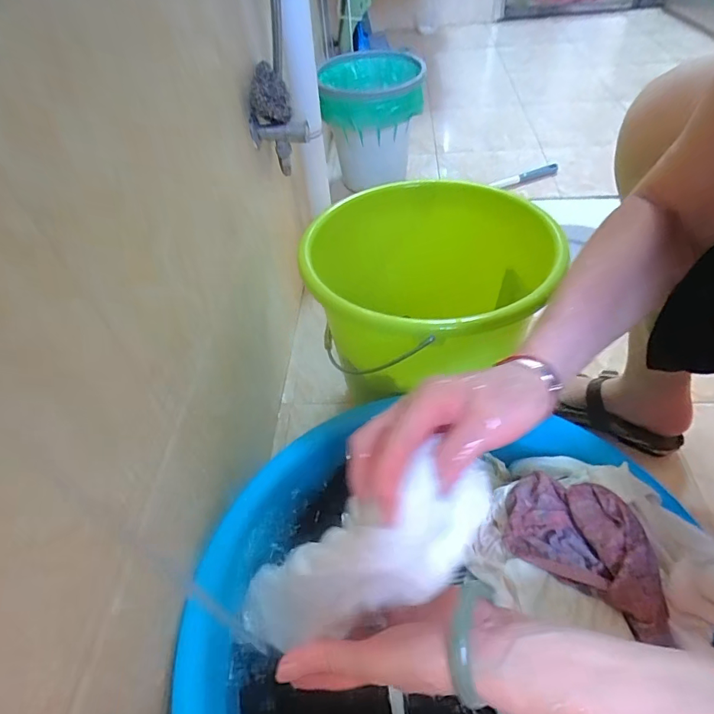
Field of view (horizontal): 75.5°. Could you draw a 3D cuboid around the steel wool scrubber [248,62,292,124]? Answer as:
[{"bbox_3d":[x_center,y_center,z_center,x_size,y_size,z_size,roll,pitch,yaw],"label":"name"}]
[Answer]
[{"bbox_3d":[-0.128,-0.381,0.668,0.057,0.051,0.087,-11,48,-4],"label":"steel wool scrubber"}]

